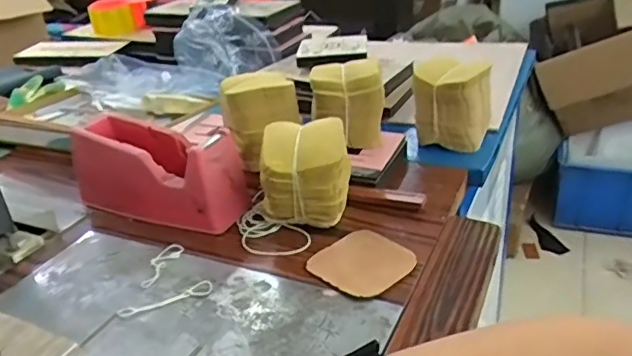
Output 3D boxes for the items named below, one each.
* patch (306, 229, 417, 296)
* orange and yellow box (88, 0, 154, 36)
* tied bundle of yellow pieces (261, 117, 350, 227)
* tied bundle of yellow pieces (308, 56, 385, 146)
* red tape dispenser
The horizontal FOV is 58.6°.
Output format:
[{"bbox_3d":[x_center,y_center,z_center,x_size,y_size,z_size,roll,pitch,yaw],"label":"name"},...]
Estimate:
[{"bbox_3d":[0.045,0.076,0.512,0.085,0.010,0.068,-22,43,-31],"label":"patch"},{"bbox_3d":[-0.414,-0.350,1.215,0.139,0.067,0.076,-12,29,-15],"label":"orange and yellow box"},{"bbox_3d":[-0.009,0.002,0.565,0.090,0.102,0.070,-5,28,-2],"label":"tied bundle of yellow pieces"},{"bbox_3d":[0.039,-0.086,0.668,0.084,0.093,0.060,-3,28,2],"label":"tied bundle of yellow pieces"},{"bbox_3d":[-0.174,-0.006,0.620,0.199,0.092,0.073,10,31,24],"label":"red tape dispenser"}]

